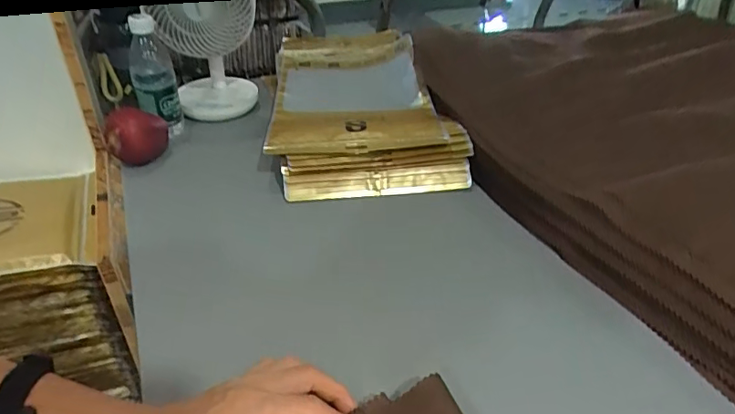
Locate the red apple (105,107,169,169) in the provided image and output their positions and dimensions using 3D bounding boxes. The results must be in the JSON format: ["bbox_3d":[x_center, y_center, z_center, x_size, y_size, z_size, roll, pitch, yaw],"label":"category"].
[{"bbox_3d":[-0.322,-0.094,0.726,0.082,0.073,0.066,-14,38,-20],"label":"red apple"}]

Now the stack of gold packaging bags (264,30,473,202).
[{"bbox_3d":[-0.024,-0.178,0.868,0.264,0.076,0.511,-4,36,-6],"label":"stack of gold packaging bags"}]

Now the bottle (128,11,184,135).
[{"bbox_3d":[-0.312,-0.187,0.754,0.060,0.172,0.058,-14,38,-20],"label":"bottle"}]

